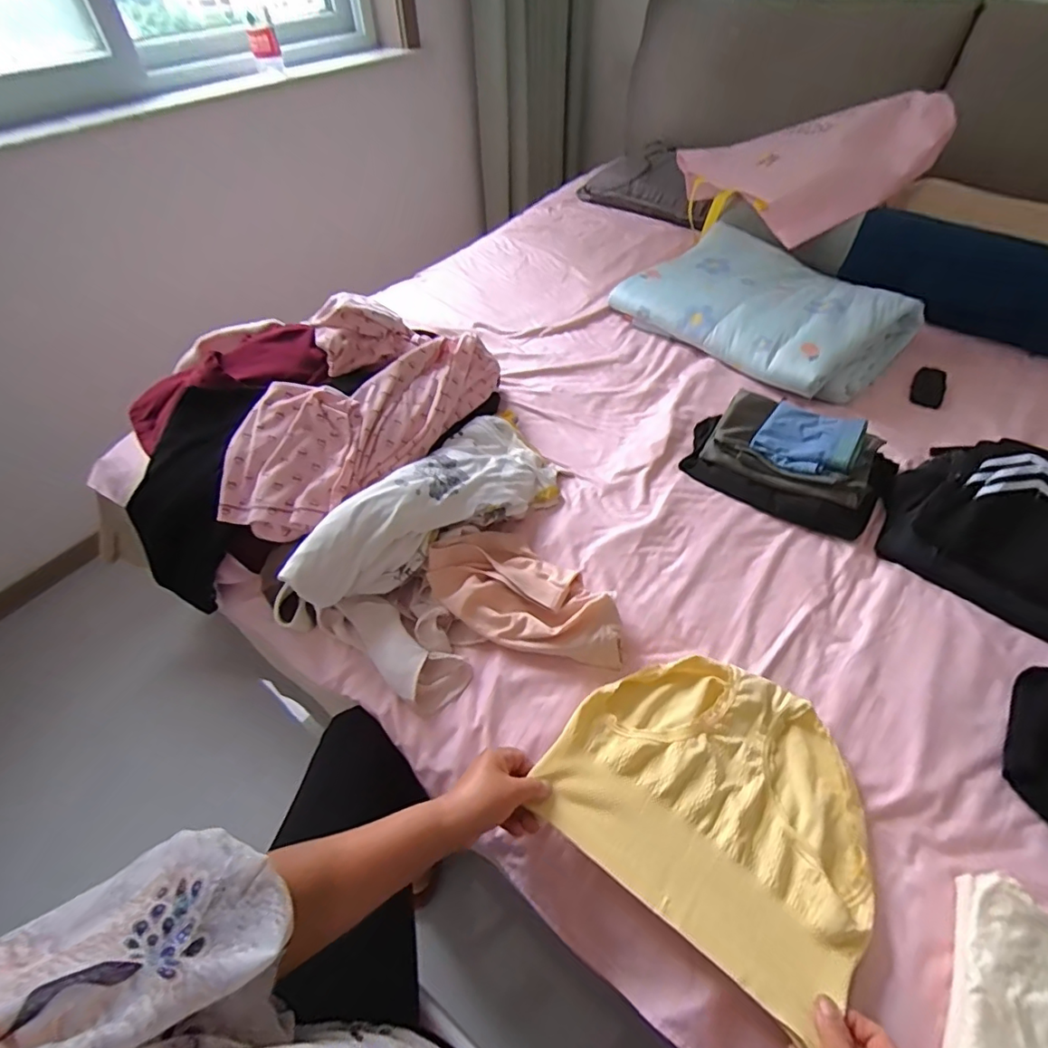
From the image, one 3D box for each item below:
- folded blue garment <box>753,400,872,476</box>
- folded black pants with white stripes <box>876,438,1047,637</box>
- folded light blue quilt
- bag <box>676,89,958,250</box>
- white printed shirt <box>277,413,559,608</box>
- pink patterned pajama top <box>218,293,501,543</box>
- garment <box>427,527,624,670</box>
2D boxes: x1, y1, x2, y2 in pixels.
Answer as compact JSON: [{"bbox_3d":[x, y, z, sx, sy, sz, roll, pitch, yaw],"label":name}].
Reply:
[{"bbox_3d":[0.446,-0.136,0.827,0.140,0.035,0.132,31,57,24],"label":"folded blue garment"},{"bbox_3d":[0.685,0.009,0.701,0.322,0.131,0.223,37,59,27],"label":"folded black pants with white stripes"},{"bbox_3d":[0.496,-0.458,1.120,0.361,0.111,0.526,-34,57,-25],"label":"folded light blue quilt"},{"bbox_3d":[0.667,-0.836,1.244,0.537,0.078,0.423,-11,63,22],"label":"bag"},{"bbox_3d":[-0.116,-0.025,0.745,0.172,0.113,0.432,31,57,24],"label":"white printed shirt"},{"bbox_3d":[-0.232,-0.182,0.787,0.224,0.142,0.467,15,52,13],"label":"pink patterned pajama top"},{"bbox_3d":[0.004,0.097,0.686,0.266,0.044,0.150,33,58,25],"label":"garment"}]

